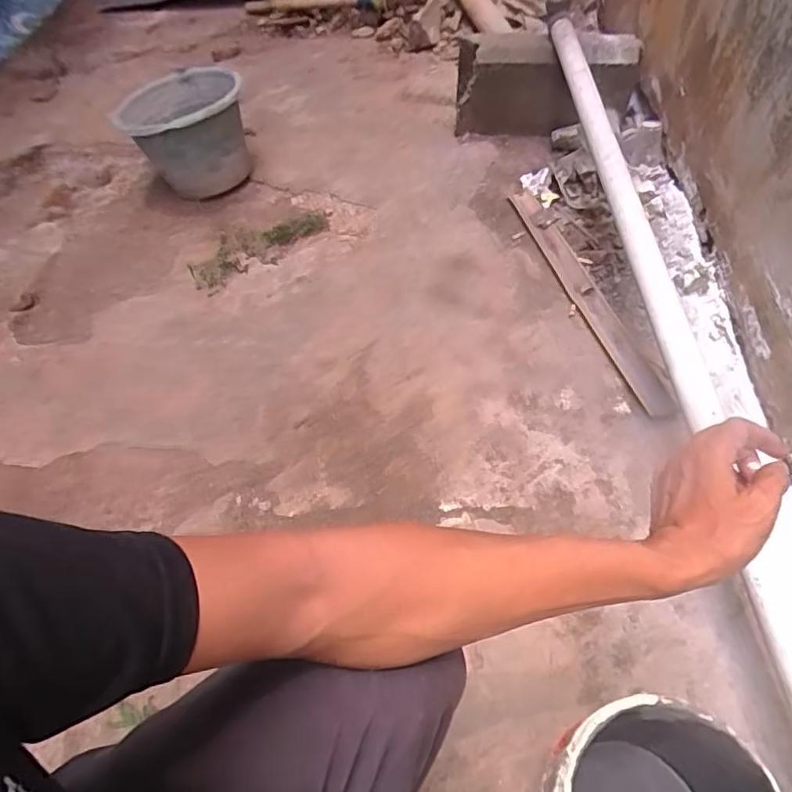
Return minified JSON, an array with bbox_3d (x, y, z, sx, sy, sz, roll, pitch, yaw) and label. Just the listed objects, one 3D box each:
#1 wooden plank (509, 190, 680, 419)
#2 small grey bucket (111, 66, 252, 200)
[{"bbox_3d":[0.354,-0.199,1.096,0.063,0.020,0.611,-17,58,-7],"label":"wooden plank"},{"bbox_3d":[-0.449,-0.563,1.283,0.260,0.188,0.301,-17,52,-10],"label":"small grey bucket"}]

